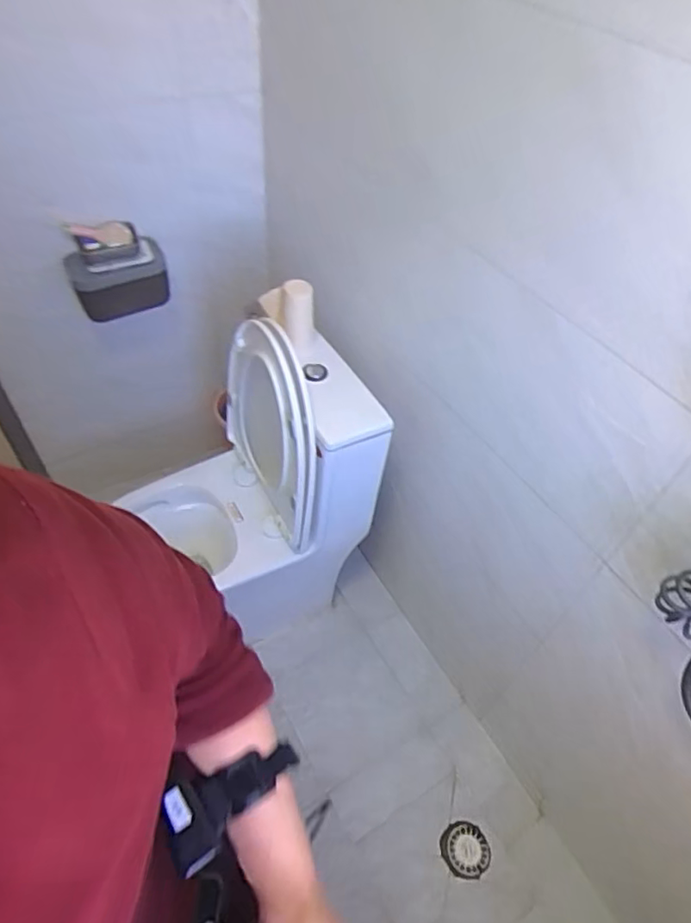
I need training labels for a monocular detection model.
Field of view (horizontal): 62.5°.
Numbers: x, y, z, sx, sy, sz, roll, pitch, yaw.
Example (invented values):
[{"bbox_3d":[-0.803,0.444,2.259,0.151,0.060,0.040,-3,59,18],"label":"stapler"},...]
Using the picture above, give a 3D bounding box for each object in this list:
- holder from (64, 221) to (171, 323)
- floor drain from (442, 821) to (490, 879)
[{"bbox_3d":[-0.503,-0.415,1.263,0.193,0.178,0.112,-24,55,-23],"label":"holder"},{"bbox_3d":[0.268,0.868,1.274,0.106,0.008,0.101,5,49,-1],"label":"floor drain"}]

